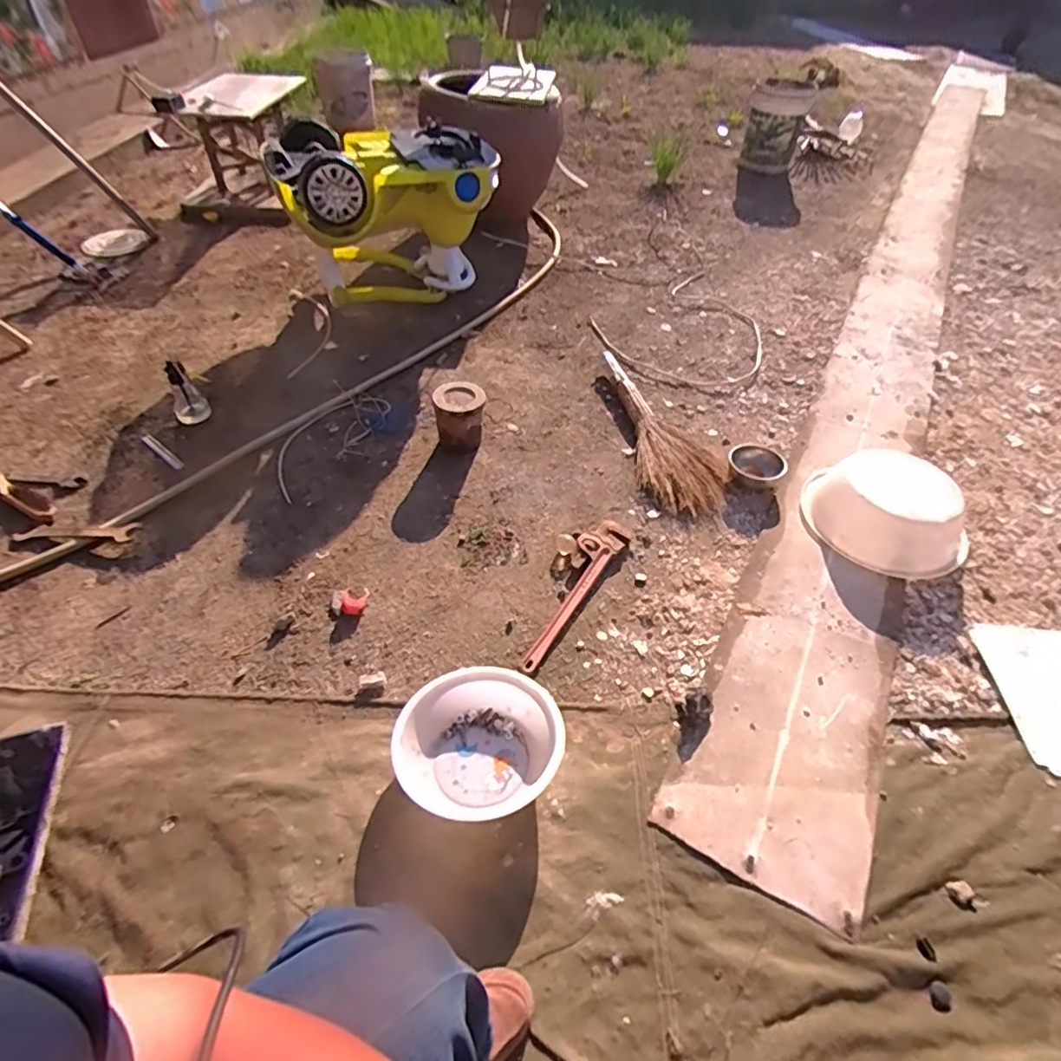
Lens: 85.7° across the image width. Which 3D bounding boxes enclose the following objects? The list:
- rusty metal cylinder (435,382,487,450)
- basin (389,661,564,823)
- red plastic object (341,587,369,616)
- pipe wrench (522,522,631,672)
[{"bbox_3d":[-0.177,-0.288,1.462,0.120,0.149,0.119,0,54,-1],"label":"rusty metal cylinder"},{"bbox_3d":[-0.081,0.347,0.912,0.258,0.107,0.258,-1,39,0],"label":"basin"},{"bbox_3d":[-0.349,0.141,1.135,0.046,0.024,0.057,1,48,0],"label":"red plastic object"},{"bbox_3d":[0.080,0.119,1.179,0.084,0.025,0.398,28,53,22],"label":"pipe wrench"}]

